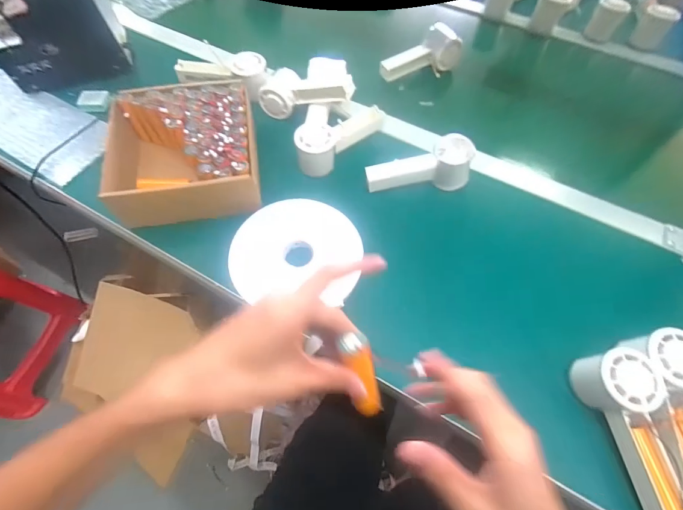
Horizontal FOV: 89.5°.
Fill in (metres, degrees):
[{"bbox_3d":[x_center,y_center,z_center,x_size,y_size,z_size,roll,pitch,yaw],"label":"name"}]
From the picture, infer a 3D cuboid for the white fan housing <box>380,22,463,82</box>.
[{"bbox_3d":[0.147,-0.357,0.623,0.138,0.050,0.075,-35,67,-19],"label":"white fan housing"}]

